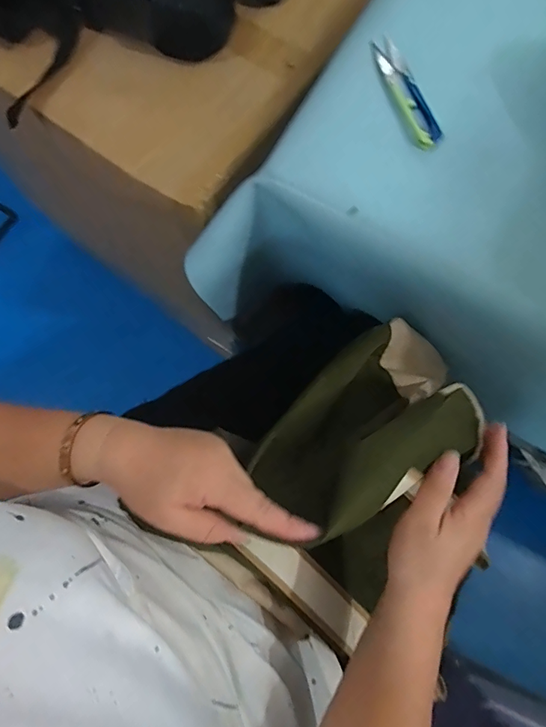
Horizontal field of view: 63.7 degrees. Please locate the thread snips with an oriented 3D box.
[{"bbox_3d":[0.122,-0.241,0.394,0.030,0.017,0.104,-23,79,-5],"label":"thread snips"}]

